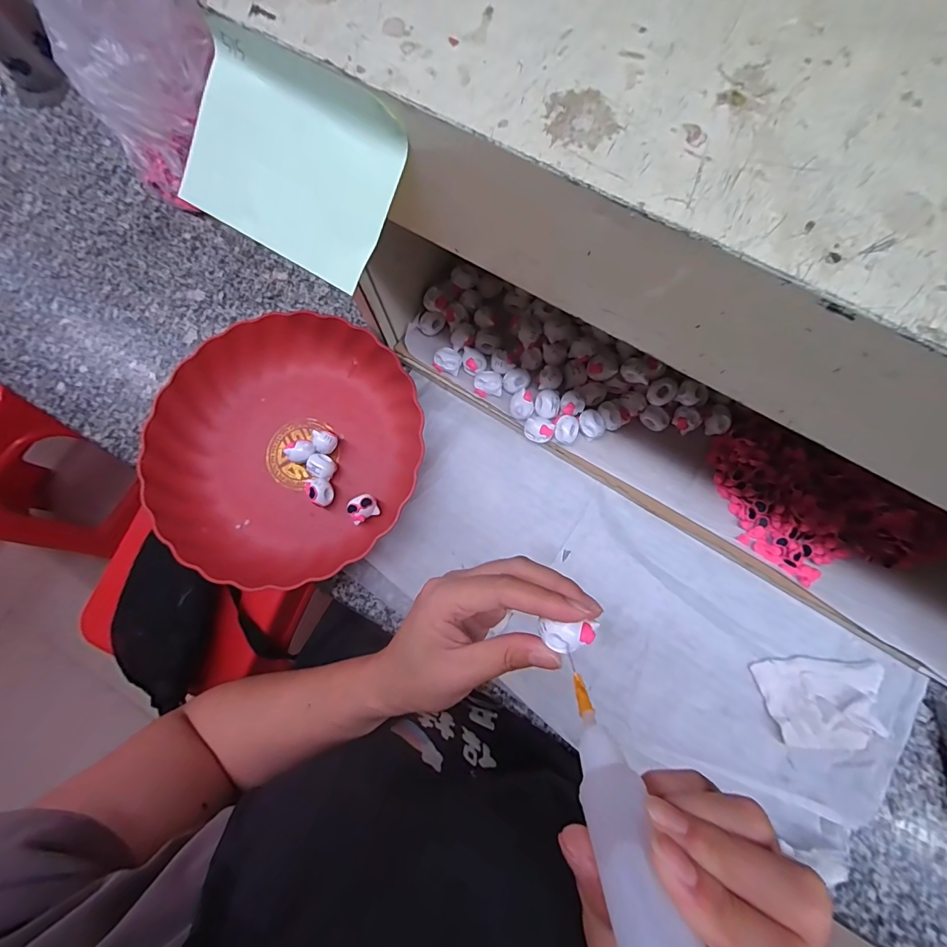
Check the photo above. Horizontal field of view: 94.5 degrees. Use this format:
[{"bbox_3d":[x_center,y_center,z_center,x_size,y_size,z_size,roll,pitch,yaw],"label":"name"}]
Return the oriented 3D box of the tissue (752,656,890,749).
[{"bbox_3d":[0.277,0.177,0.339,0.094,0.021,0.061,-4,78,3],"label":"tissue"}]

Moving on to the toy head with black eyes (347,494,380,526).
[{"bbox_3d":[-0.098,0.031,0.389,0.024,0.020,0.019,-29,78,-2],"label":"toy head with black eyes"}]

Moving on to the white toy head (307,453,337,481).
[{"bbox_3d":[-0.139,-0.006,0.404,0.026,0.022,0.021,31,82,9],"label":"white toy head"}]

